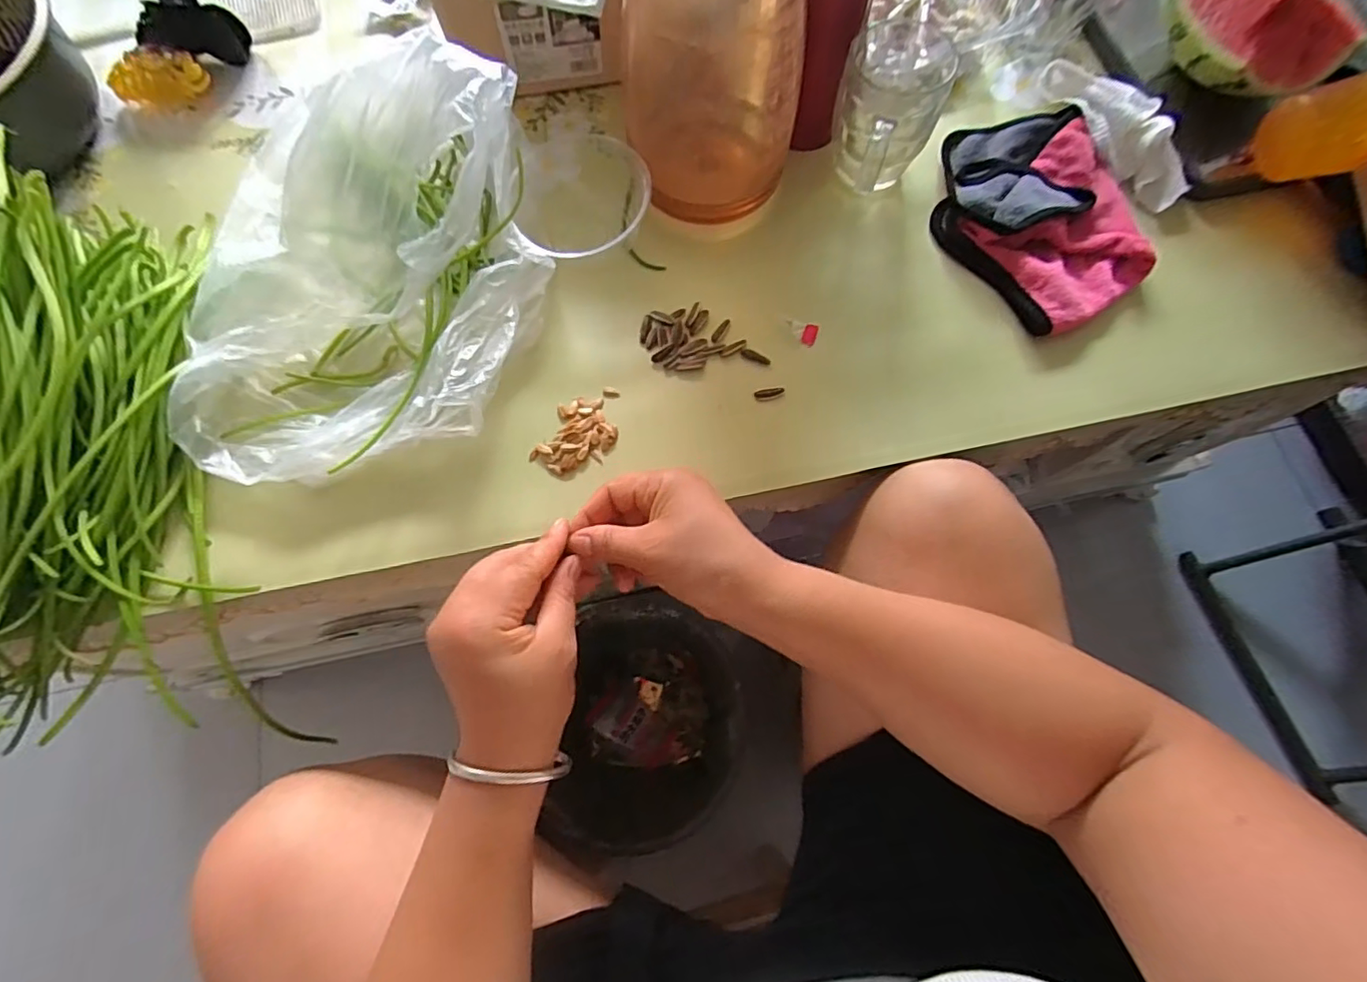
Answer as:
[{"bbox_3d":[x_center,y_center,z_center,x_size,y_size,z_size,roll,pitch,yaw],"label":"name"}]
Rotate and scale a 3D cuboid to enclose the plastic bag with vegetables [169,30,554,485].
[{"bbox_3d":[-0.225,-0.147,0.397,0.248,0.117,0.237,-10,71,-4],"label":"plastic bag with vegetables"}]

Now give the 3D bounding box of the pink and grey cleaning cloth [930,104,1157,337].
[{"bbox_3d":[0.273,-0.219,0.460,0.137,0.033,0.202,-9,71,-3],"label":"pink and grey cleaning cloth"}]

